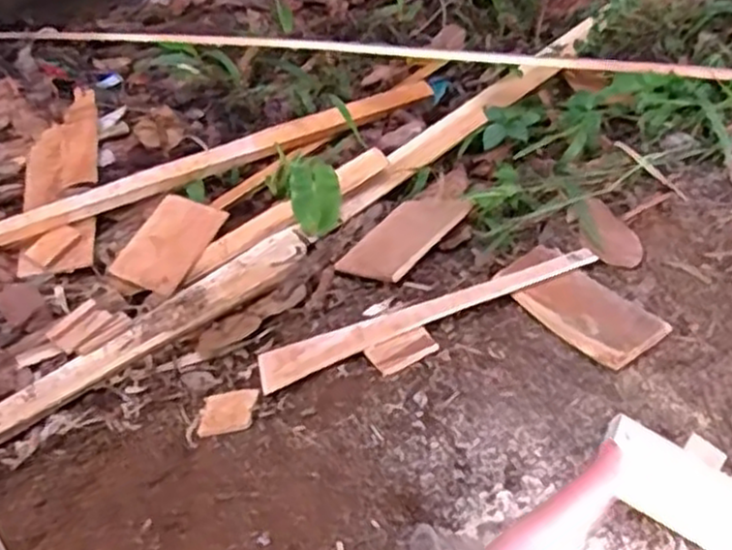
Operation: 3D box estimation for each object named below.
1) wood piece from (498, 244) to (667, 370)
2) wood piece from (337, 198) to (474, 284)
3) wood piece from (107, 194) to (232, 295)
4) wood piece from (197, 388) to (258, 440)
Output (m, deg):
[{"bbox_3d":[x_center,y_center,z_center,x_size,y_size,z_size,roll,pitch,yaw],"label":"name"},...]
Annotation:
[{"bbox_3d":[0.231,0.031,0.840,0.086,0.013,0.189,-32,45,-16],"label":"wood piece"},{"bbox_3d":[0.049,-0.051,0.988,0.107,0.011,0.175,11,42,40],"label":"wood piece"},{"bbox_3d":[-0.276,-0.045,1.064,0.108,0.006,0.149,23,65,15],"label":"wood piece"},{"bbox_3d":[-0.149,0.148,0.823,0.066,0.005,0.059,-16,37,13],"label":"wood piece"}]

